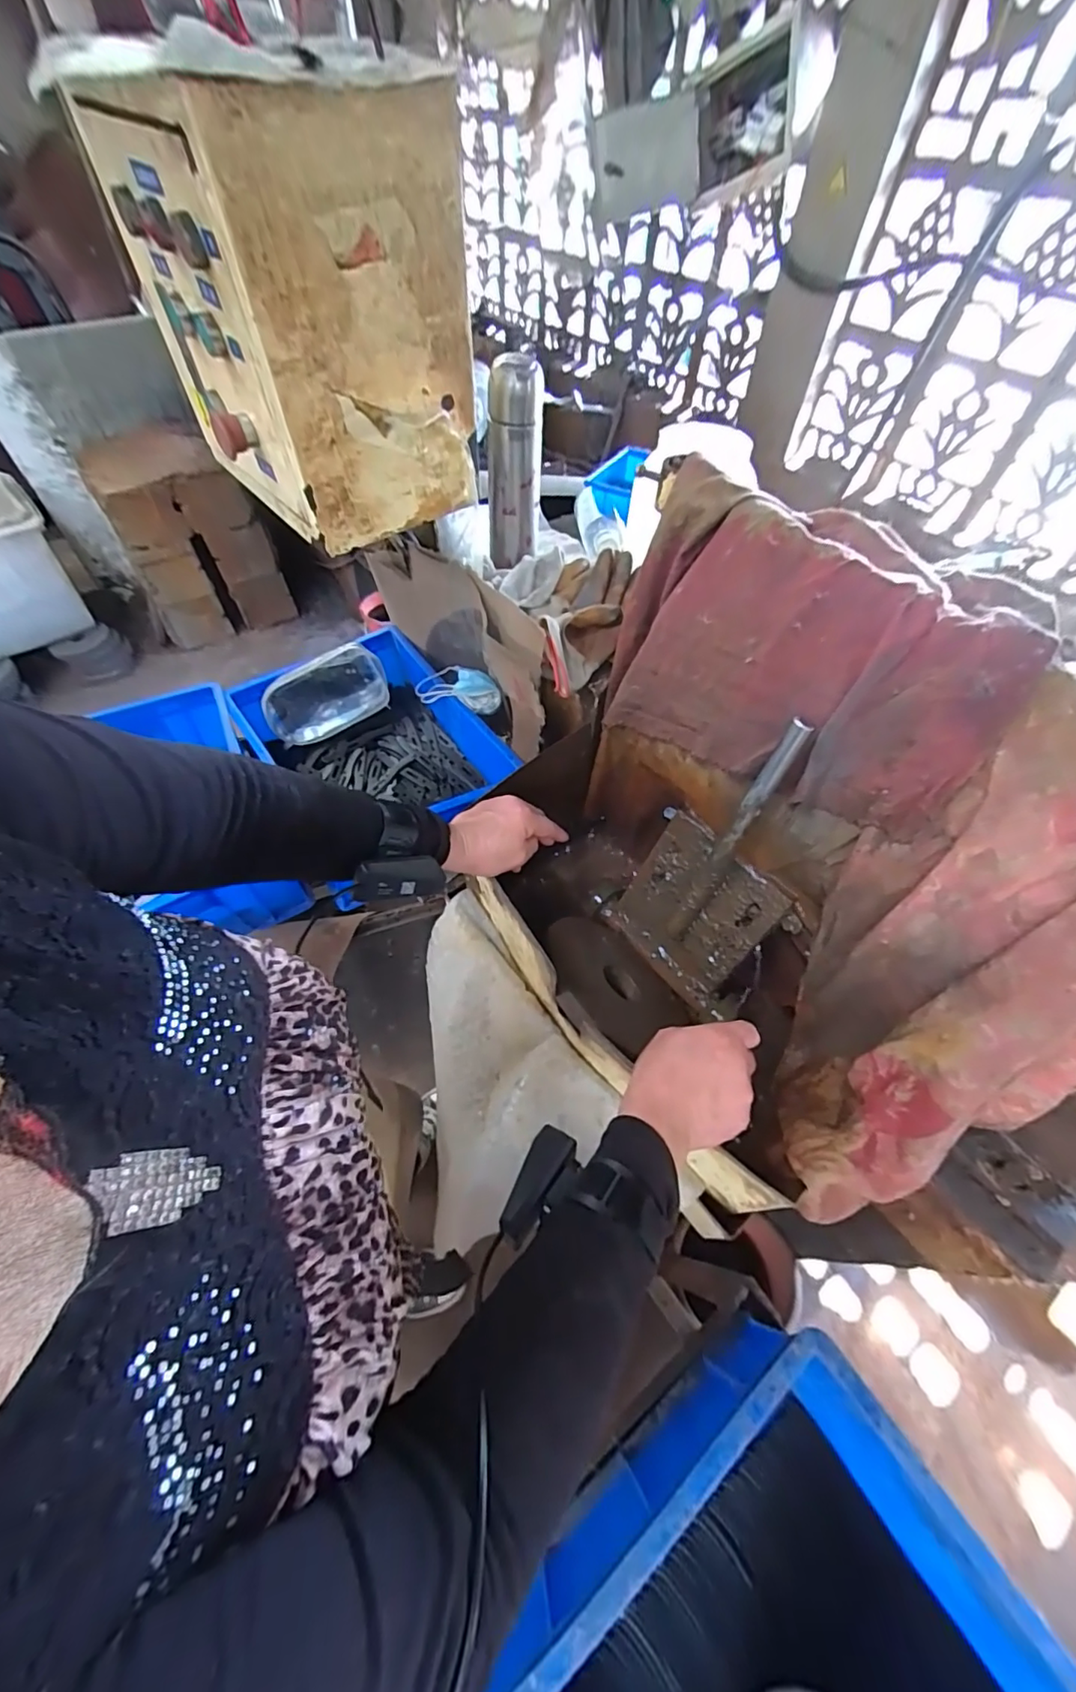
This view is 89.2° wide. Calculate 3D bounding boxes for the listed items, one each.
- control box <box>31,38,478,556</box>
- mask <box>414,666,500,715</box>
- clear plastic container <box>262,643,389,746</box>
[{"bbox_3d":[-0.219,-0.504,0.522,0.210,0.284,0.271,-38,65,-24],"label":"control box"},{"bbox_3d":[-0.123,-0.241,0.832,0.134,0.048,0.056,15,57,8],"label":"mask"},{"bbox_3d":[-0.352,-0.253,0.908,0.195,0.114,0.050,-26,29,-9],"label":"clear plastic container"}]

